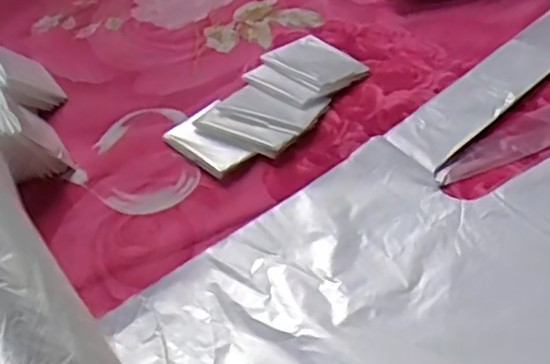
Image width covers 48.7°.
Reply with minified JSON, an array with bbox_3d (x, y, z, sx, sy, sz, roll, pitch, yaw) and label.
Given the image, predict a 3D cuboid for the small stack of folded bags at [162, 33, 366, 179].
[{"bbox_3d":[-0.001,-0.072,0.541,0.098,0.014,0.185,33,57,32],"label":"small stack of folded bags"}]

